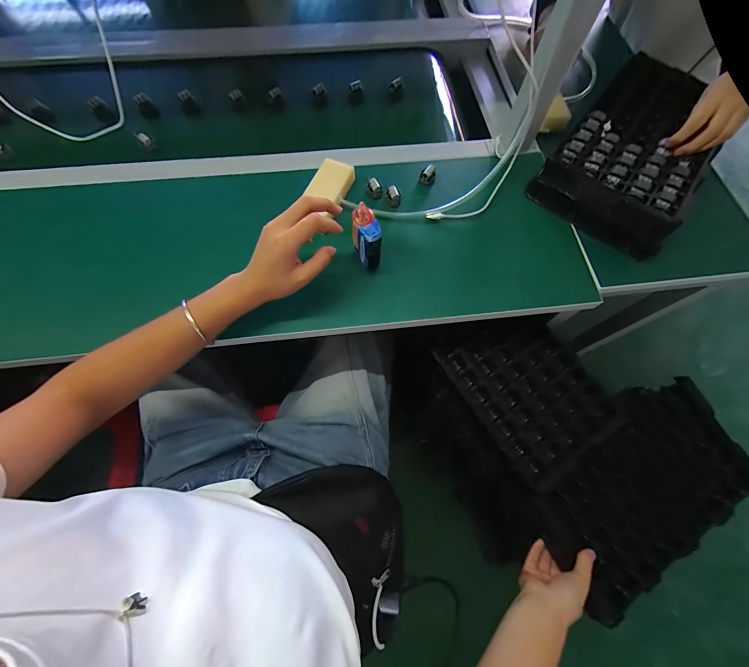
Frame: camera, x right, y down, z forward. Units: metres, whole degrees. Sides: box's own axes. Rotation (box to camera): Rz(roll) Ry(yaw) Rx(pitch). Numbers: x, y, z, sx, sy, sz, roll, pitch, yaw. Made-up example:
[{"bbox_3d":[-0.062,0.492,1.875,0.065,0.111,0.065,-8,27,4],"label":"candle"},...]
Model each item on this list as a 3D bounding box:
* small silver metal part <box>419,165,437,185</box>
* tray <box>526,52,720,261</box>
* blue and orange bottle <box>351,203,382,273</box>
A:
[{"bbox_3d":[0.088,-0.259,0.523,0.023,0.028,0.022,20,70,6],"label":"small silver metal part"},{"bbox_3d":[0.433,-0.312,0.530,0.211,0.061,0.366,36,73,12],"label":"tray"},{"bbox_3d":[-0.010,-0.127,0.433,0.033,0.092,0.049,-7,69,-4],"label":"blue and orange bottle"}]

